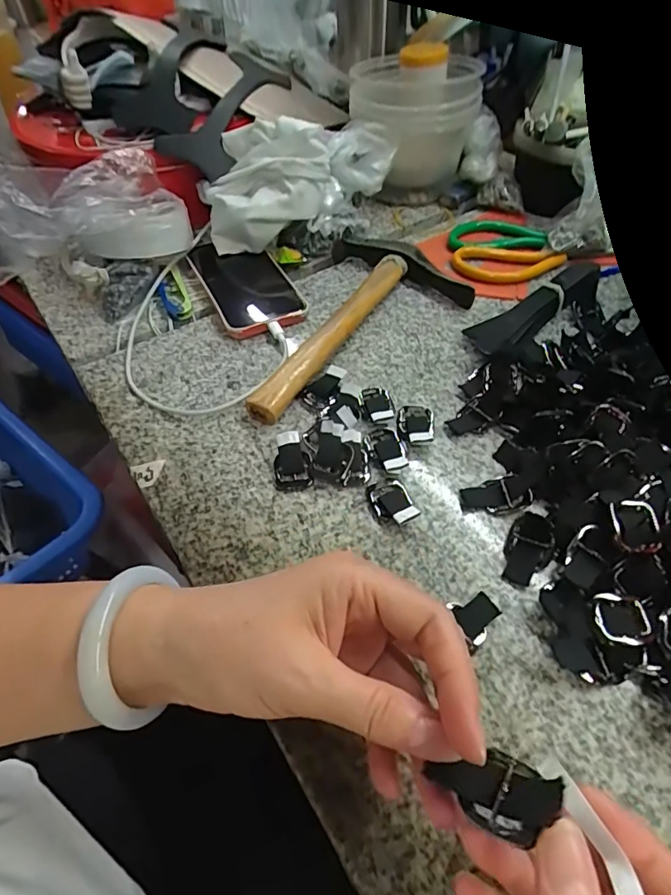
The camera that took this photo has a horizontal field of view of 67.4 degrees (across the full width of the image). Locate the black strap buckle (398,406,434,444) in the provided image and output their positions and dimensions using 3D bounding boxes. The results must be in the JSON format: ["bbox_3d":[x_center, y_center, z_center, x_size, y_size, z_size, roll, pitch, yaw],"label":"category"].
[{"bbox_3d":[0.057,-0.017,0.358,0.024,0.009,0.037,3,51,4],"label":"black strap buckle"}]

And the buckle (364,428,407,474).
[{"bbox_3d":[0.034,0.001,0.341,0.024,0.008,0.039,-9,51,-5],"label":"buckle"}]

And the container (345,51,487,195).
[{"bbox_3d":[0.083,-0.344,0.547,0.129,0.120,0.142,4,51,5],"label":"container"}]

